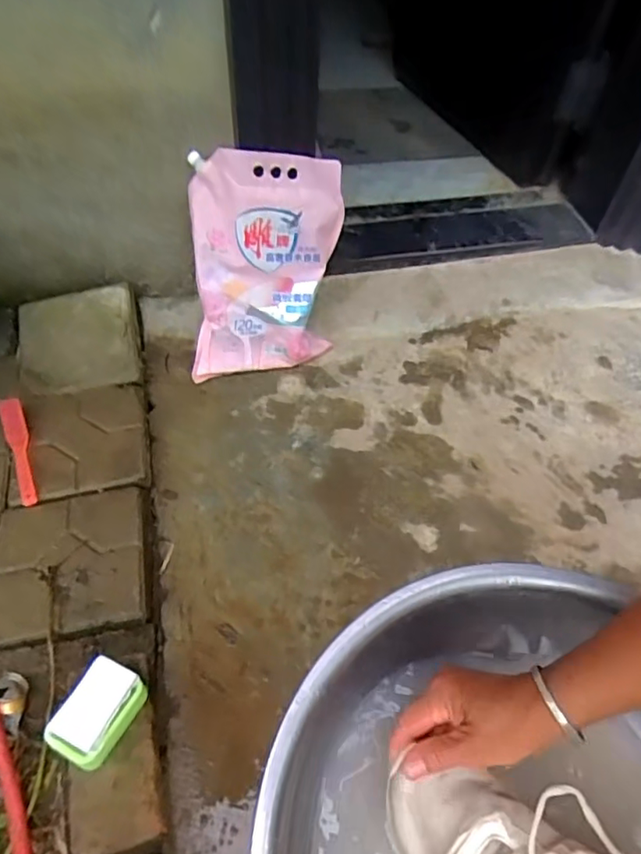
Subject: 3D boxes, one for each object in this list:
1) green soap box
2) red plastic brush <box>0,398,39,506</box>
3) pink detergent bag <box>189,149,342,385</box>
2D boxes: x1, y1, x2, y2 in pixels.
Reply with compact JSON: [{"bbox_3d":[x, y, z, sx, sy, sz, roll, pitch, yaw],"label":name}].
[{"bbox_3d":[-0.298,0.376,0.760,0.090,0.031,0.121,26,56,16],"label":"green soap box"},{"bbox_3d":[-0.558,0.039,1.059,0.044,0.036,0.228,-20,57,-17],"label":"red plastic brush"},{"bbox_3d":[-0.109,-0.316,1.166,0.296,0.439,0.079,-1,20,-12],"label":"pink detergent bag"}]

